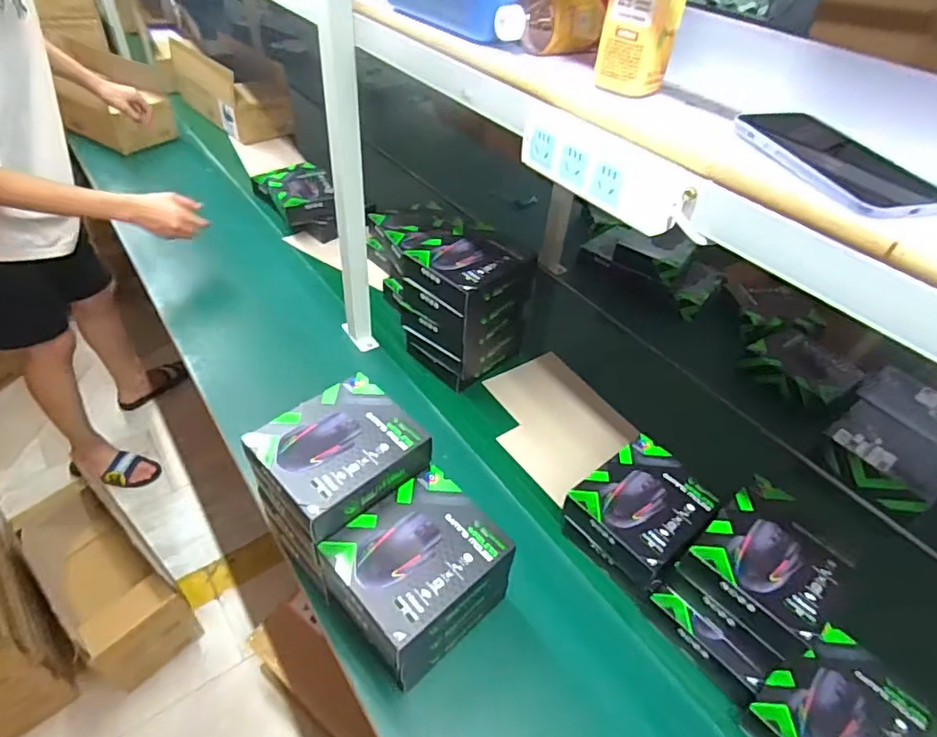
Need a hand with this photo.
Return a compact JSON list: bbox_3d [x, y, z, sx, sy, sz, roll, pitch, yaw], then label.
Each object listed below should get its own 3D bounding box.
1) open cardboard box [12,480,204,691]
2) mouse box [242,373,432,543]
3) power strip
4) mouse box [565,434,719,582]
[{"bbox_3d":[-0.881,0.507,1.321,0.495,0.220,0.208,32,48,26],"label":"open cardboard box"},{"bbox_3d":[-0.172,0.104,0.706,0.166,0.053,0.189,36,50,29],"label":"mouse box"},{"bbox_3d":[0.116,-0.181,0.488,0.027,0.058,0.169,-25,50,-30],"label":"power strip"},{"bbox_3d":[0.264,0.199,0.815,0.185,0.051,0.156,-27,52,-32],"label":"mouse box"}]

